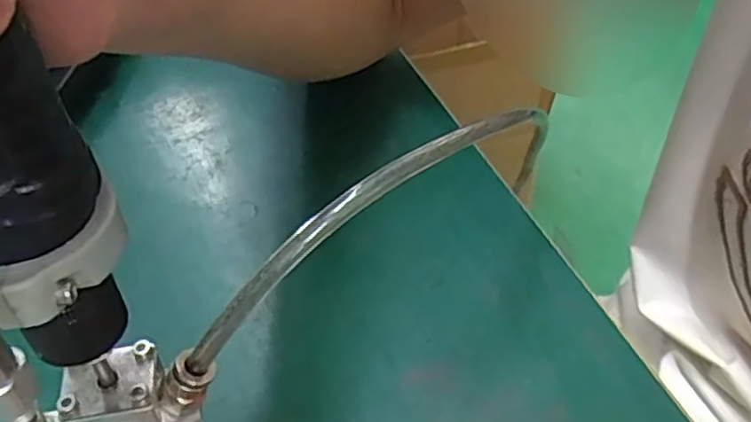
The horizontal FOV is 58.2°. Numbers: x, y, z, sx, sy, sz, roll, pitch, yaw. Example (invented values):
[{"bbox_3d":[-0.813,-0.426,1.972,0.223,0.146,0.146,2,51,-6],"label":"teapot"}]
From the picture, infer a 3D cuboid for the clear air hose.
[{"bbox_3d":[-0.006,0.003,0.185,0.114,0.022,0.006,-38,56,-12],"label":"clear air hose"}]

